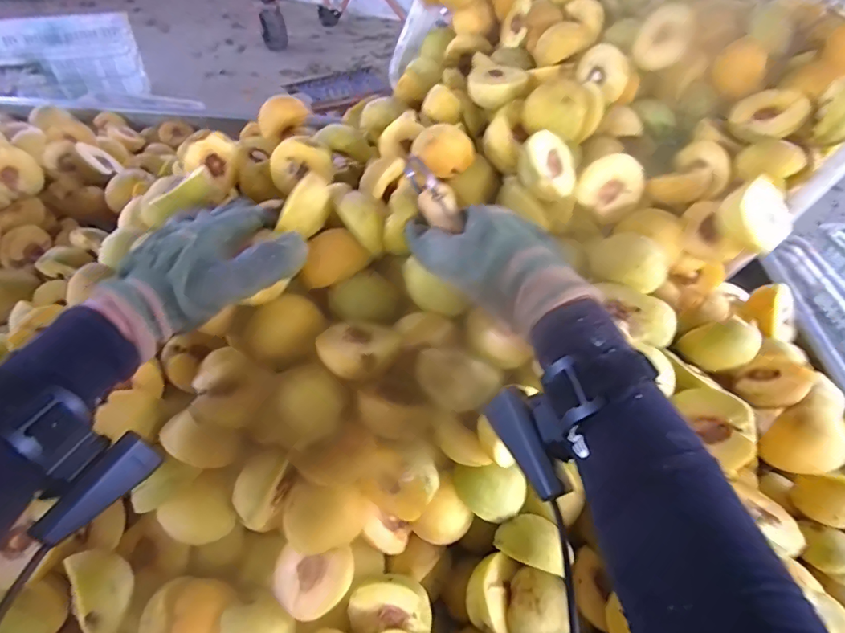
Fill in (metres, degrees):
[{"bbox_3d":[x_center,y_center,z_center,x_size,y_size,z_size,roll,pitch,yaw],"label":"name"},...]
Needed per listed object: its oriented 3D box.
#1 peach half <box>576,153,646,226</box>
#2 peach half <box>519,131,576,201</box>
[{"bbox_3d":[0.184,-0.127,0.462,0.055,0.031,0.060,42,102,-1],"label":"peach half"},{"bbox_3d":[0.117,-0.138,0.436,0.054,0.025,0.061,-20,95,-39],"label":"peach half"}]

